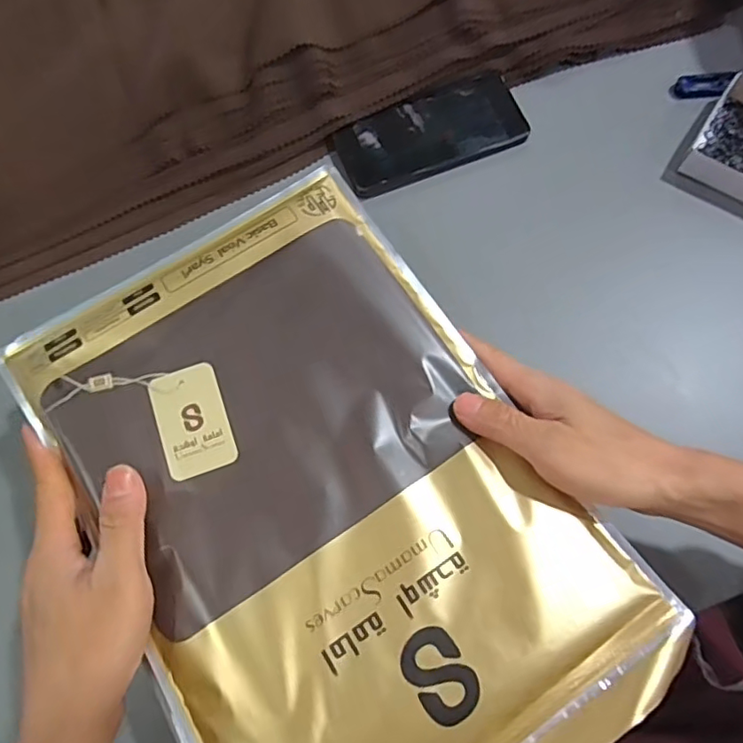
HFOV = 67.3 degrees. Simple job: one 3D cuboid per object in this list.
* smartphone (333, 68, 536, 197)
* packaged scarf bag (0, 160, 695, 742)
[{"bbox_3d":[0.054,-0.212,0.495,0.166,0.008,0.077,-22,72,-4],"label":"smartphone"},{"bbox_3d":[-0.028,0.067,0.311,0.239,0.034,0.352,-33,78,-6],"label":"packaged scarf bag"}]

